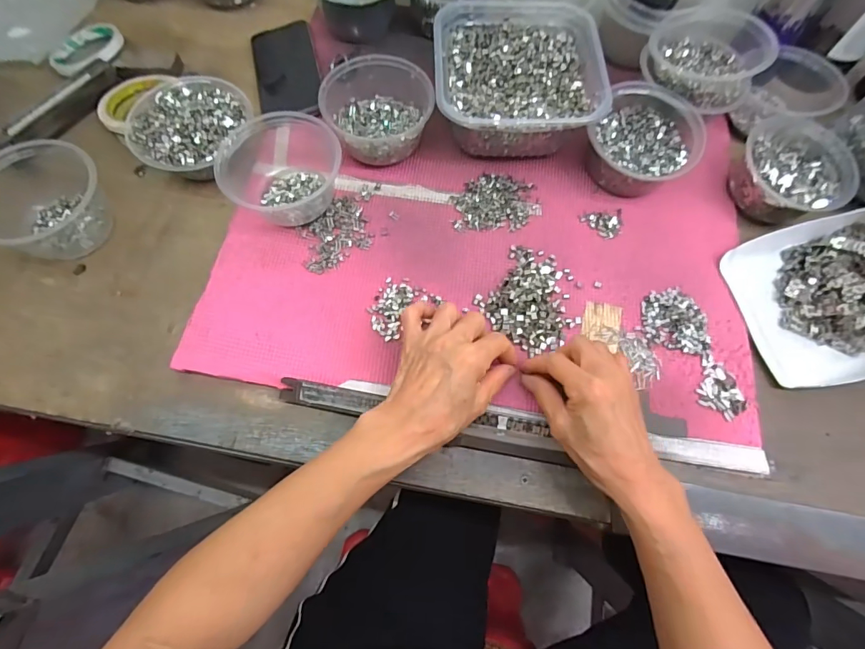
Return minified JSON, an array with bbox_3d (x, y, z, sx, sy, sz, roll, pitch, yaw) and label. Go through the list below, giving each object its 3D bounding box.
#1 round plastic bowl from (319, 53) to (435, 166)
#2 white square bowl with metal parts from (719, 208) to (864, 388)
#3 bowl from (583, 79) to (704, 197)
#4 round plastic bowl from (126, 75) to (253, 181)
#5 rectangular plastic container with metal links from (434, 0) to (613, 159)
[{"bbox_3d":[-0.058,-0.226,0.476,0.110,0.056,0.109,1,68,-2],"label":"round plastic bowl"},{"bbox_3d":[0.394,-0.037,0.407,0.178,0.083,0.156,-11,69,-6],"label":"white square bowl with metal parts"},{"bbox_3d":[0.219,-0.190,0.467,0.103,0.062,0.106,1,68,-2],"label":"bowl"},{"bbox_3d":[-0.258,-0.209,0.470,0.114,0.048,0.116,1,68,-2],"label":"round plastic bowl"},{"bbox_3d":[0.088,-0.268,0.487,0.170,0.069,0.180,0,68,-2],"label":"rectangular plastic container with metal links"}]

